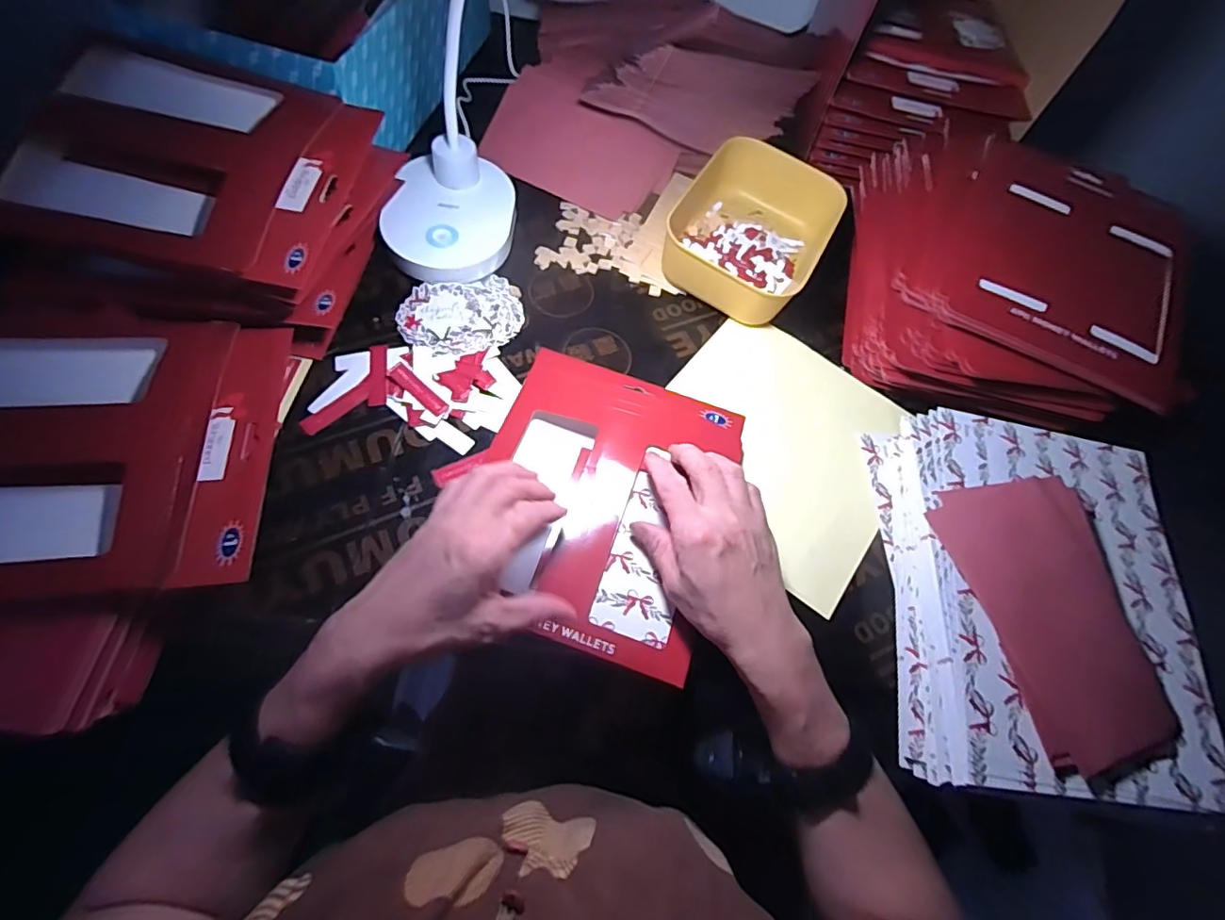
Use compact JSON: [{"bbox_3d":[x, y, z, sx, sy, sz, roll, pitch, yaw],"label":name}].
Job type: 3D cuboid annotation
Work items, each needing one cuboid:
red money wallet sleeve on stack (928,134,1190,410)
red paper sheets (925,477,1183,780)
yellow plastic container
[{"bbox_3d":[0.419,-0.184,0.497,0.204,0.012,0.265,30,67,8],"label":"red money wallet sleeve on stack"},{"bbox_3d":[0.310,0.103,0.378,0.112,0.016,0.184,-11,69,-7],"label":"red paper sheets"},{"bbox_3d":[0.134,-0.225,0.547,0.146,0.065,0.174,30,64,8],"label":"yellow plastic container"}]

